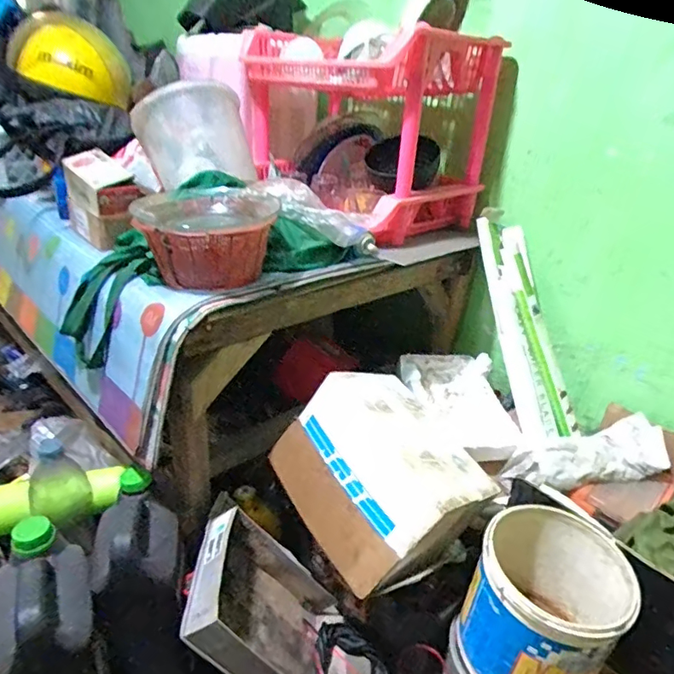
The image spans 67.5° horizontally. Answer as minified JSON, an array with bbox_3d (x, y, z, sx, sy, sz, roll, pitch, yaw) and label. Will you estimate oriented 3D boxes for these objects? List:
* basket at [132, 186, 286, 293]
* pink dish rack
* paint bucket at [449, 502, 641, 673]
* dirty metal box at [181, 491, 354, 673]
[{"bbox_3d":[-0.190,-0.148,0.760,0.193,0.114,0.214,-12,30,-29],"label":"basket"},{"bbox_3d":[0.054,-0.426,1.067,0.331,0.344,0.443,-20,34,-40],"label":"pink dish rack"},{"bbox_3d":[0.274,0.366,0.679,0.181,0.185,0.181,22,31,33],"label":"paint bucket"},{"bbox_3d":[-0.098,0.447,0.804,0.065,0.346,0.239,-30,22,12],"label":"dirty metal box"}]

